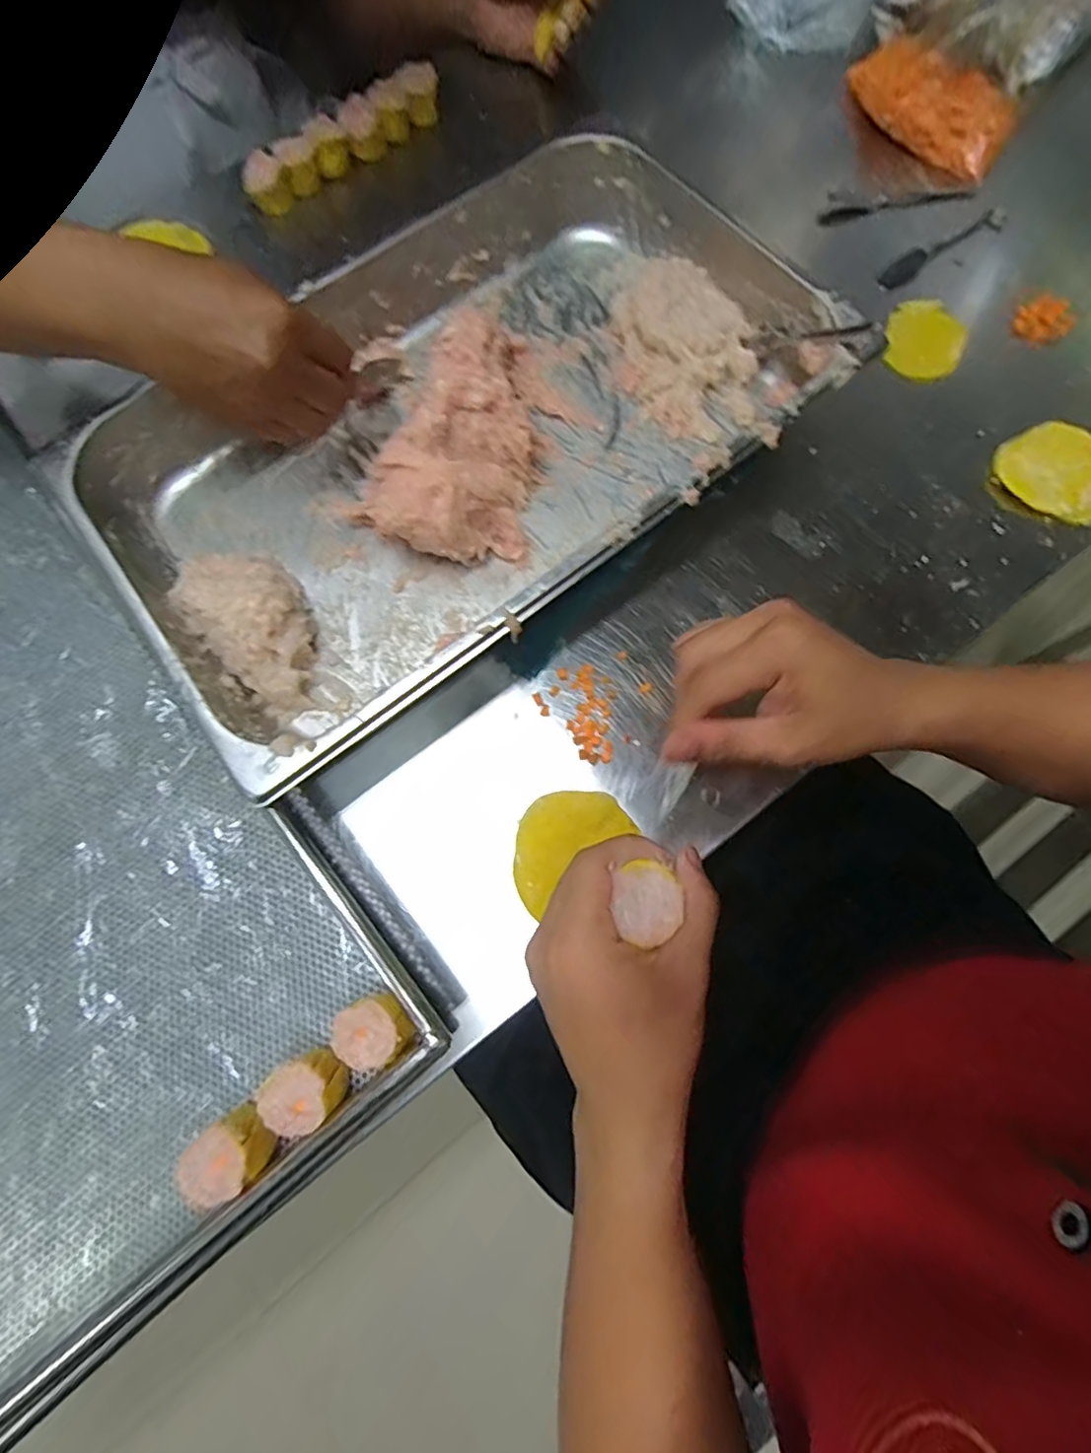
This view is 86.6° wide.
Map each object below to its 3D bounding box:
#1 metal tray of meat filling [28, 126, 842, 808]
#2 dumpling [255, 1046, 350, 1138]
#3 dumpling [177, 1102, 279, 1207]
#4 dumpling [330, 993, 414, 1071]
[{"bbox_3d":[-0.062,-0.221,0.427,0.517,0.061,0.325,-35,79,-8],"label":"metal tray of meat filling"},{"bbox_3d":[-0.130,0.200,0.323,0.044,0.034,0.037,-38,79,-4],"label":"dumpling"},{"bbox_3d":[-0.168,0.230,0.316,0.040,0.042,0.034,-39,76,-9],"label":"dumpling"},{"bbox_3d":[-0.095,0.170,0.328,0.040,0.033,0.035,-30,75,-6],"label":"dumpling"}]

